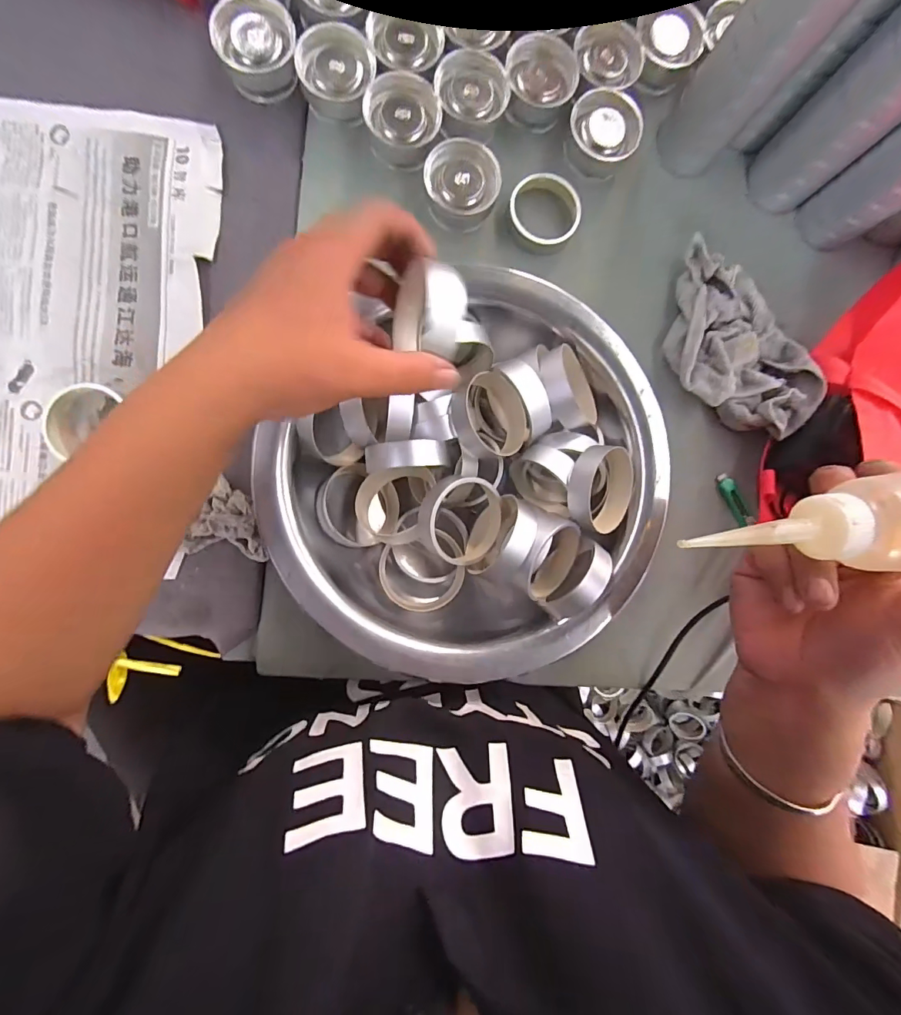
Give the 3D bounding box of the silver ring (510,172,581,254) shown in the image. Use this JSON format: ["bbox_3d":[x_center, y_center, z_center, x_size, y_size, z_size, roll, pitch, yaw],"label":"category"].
[{"bbox_3d":[0.086,-0.270,0.412,0.063,0.022,0.056,31,87,-7],"label":"silver ring"}]

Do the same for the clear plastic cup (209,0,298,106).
[{"bbox_3d":[-0.158,-0.376,0.370,0.061,0.035,0.056,-17,93,-7],"label":"clear plastic cup"}]

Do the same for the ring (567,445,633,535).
[{"bbox_3d":[0.116,-0.014,0.344,0.066,0.021,0.066,-11,108,-38],"label":"ring"}]

